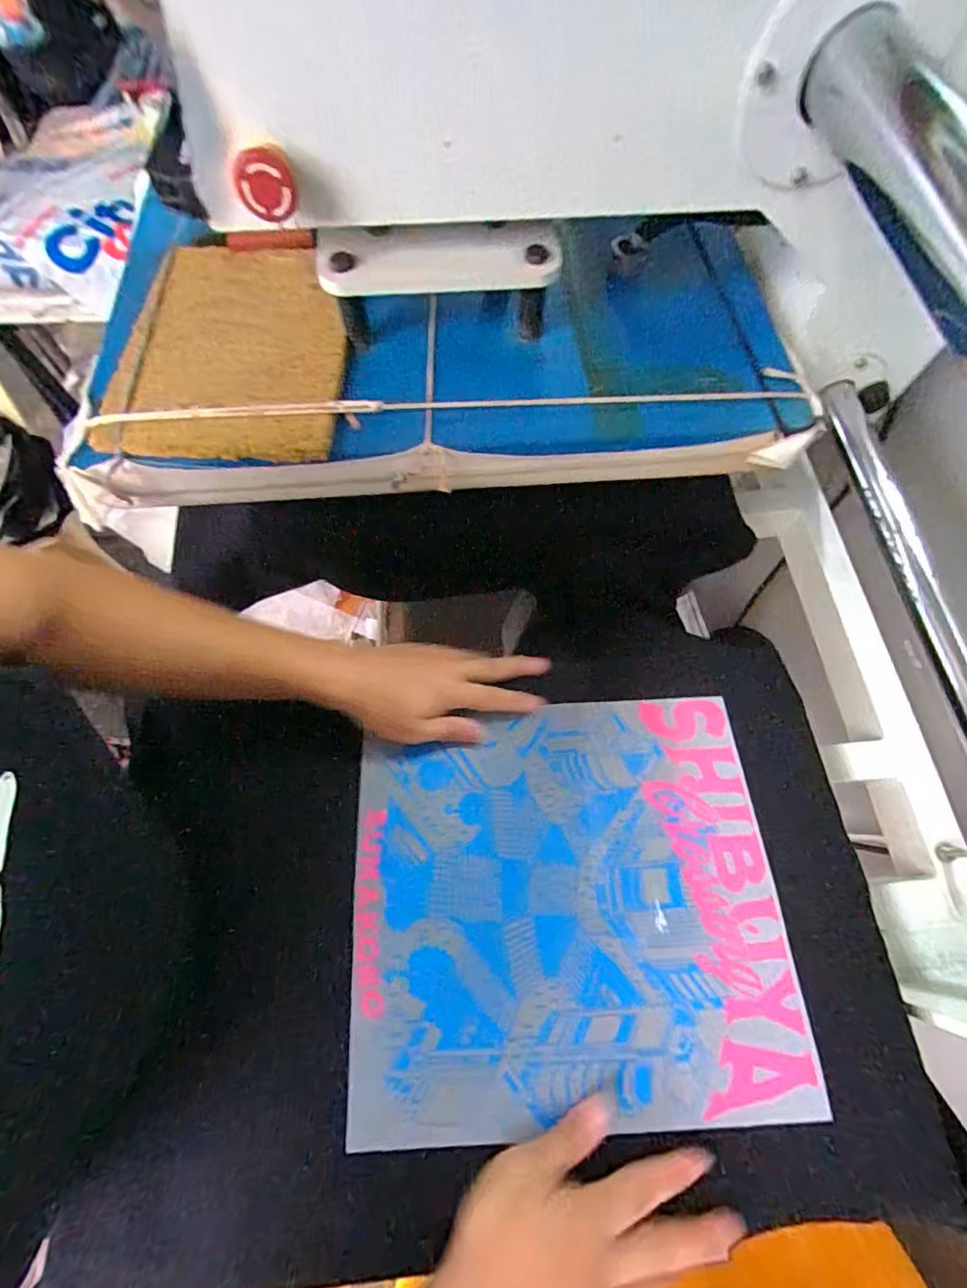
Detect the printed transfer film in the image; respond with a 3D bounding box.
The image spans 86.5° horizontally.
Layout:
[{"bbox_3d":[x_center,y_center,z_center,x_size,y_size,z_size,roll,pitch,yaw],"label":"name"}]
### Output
[{"bbox_3d":[0.063,0.189,0.392,0.313,0.008,0.284,-2,67,-3],"label":"printed transfer film"}]

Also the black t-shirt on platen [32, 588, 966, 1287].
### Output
[{"bbox_3d":[0.011,0.181,0.399,0.552,0.024,0.436,-6,69,-4],"label":"black t-shirt on platen"}]

